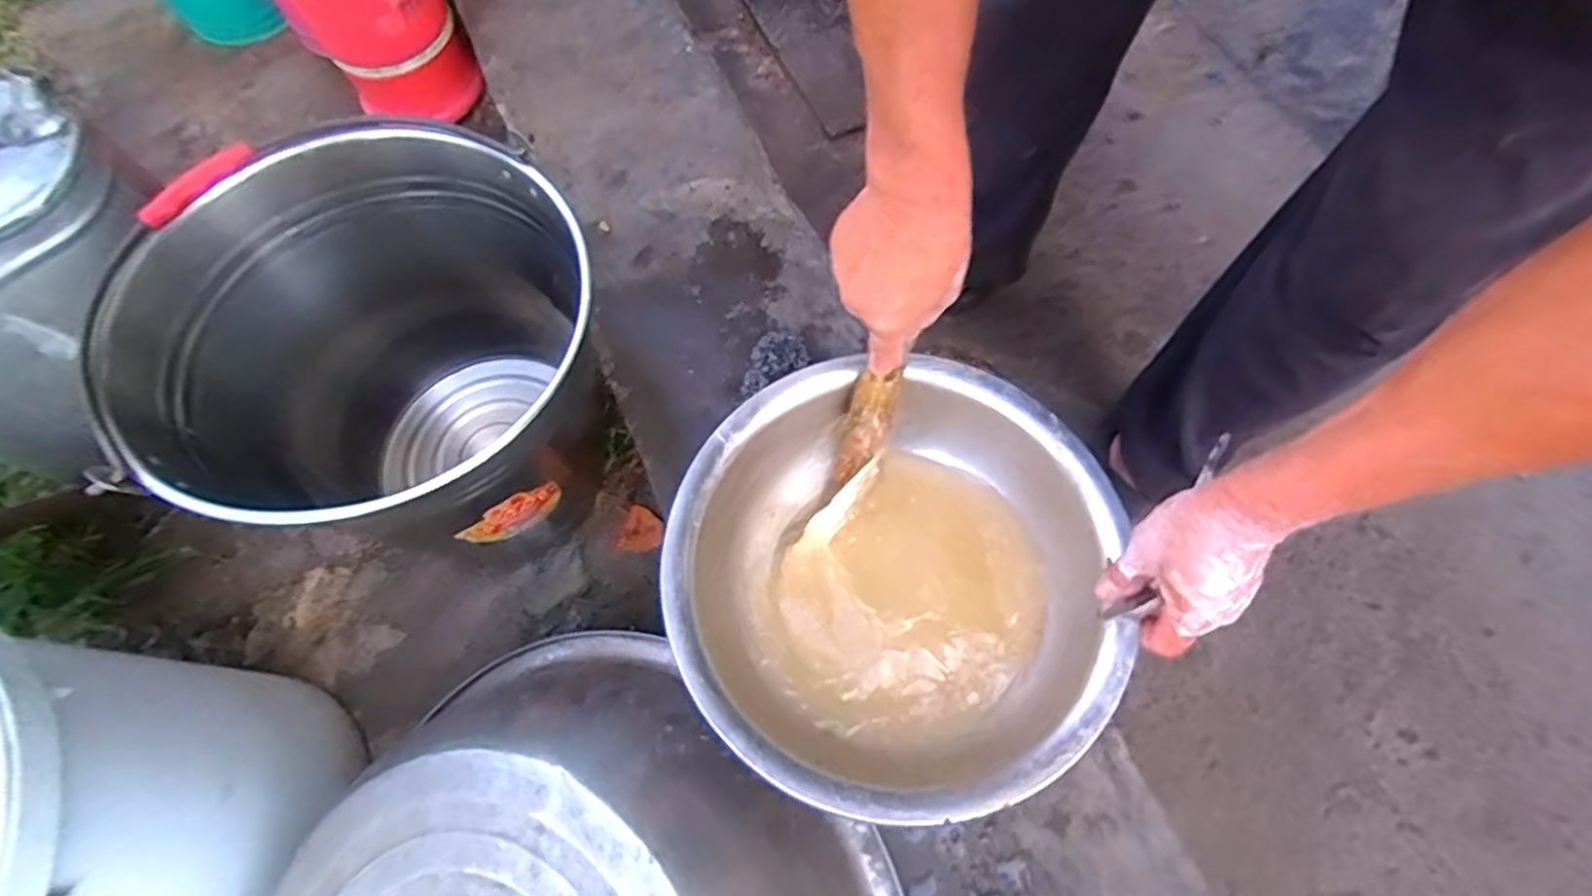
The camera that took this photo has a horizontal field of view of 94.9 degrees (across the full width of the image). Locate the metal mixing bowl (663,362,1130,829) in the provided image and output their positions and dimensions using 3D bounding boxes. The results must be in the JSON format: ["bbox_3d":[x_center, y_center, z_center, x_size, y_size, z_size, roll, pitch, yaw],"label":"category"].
[{"bbox_3d":[0.068,0.097,0.548,0.303,0.098,0.303,-1,69,2],"label":"metal mixing bowl"}]

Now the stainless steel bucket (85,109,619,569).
[{"bbox_3d":[-0.314,-0.049,0.647,0.329,0.313,0.307,0,68,0],"label":"stainless steel bucket"}]

